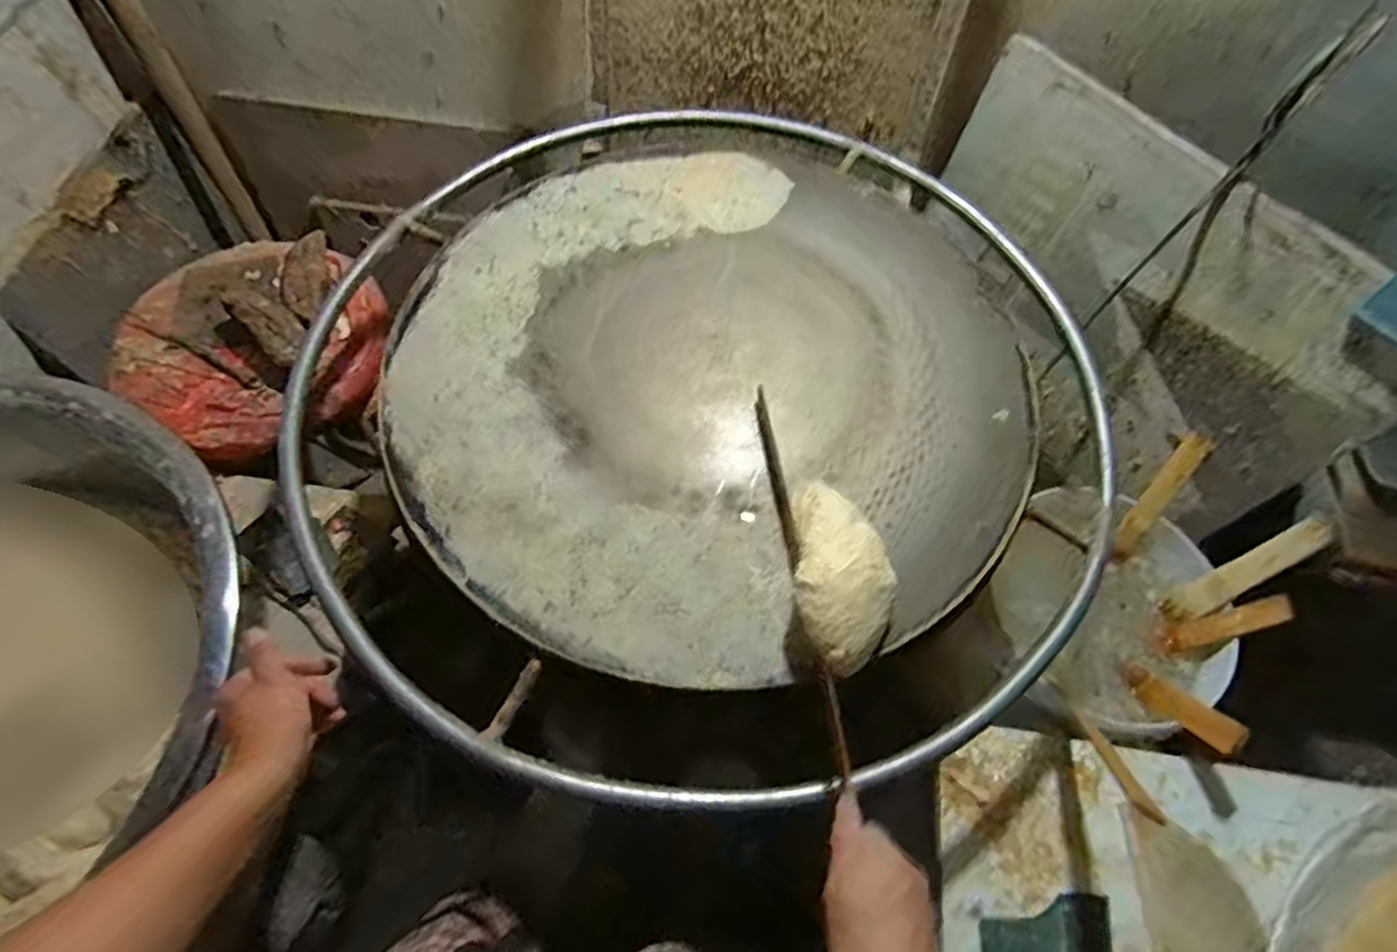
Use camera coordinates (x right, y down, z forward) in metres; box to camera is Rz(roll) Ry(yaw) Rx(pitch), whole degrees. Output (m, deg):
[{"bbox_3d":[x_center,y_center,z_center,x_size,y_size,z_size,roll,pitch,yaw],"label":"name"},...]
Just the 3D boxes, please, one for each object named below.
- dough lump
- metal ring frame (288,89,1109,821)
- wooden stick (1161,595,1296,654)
[{"bbox_3d":[0.116,0.077,0.548,0.077,0.060,0.156,4,59,-1],"label":"dough lump"},{"bbox_3d":[0.026,-0.149,0.754,0.811,0.064,0.943,12,59,4],"label":"metal ring frame"},{"bbox_3d":[0.597,0.169,0.770,0.014,0.126,0.028,20,48,-39],"label":"wooden stick"}]

